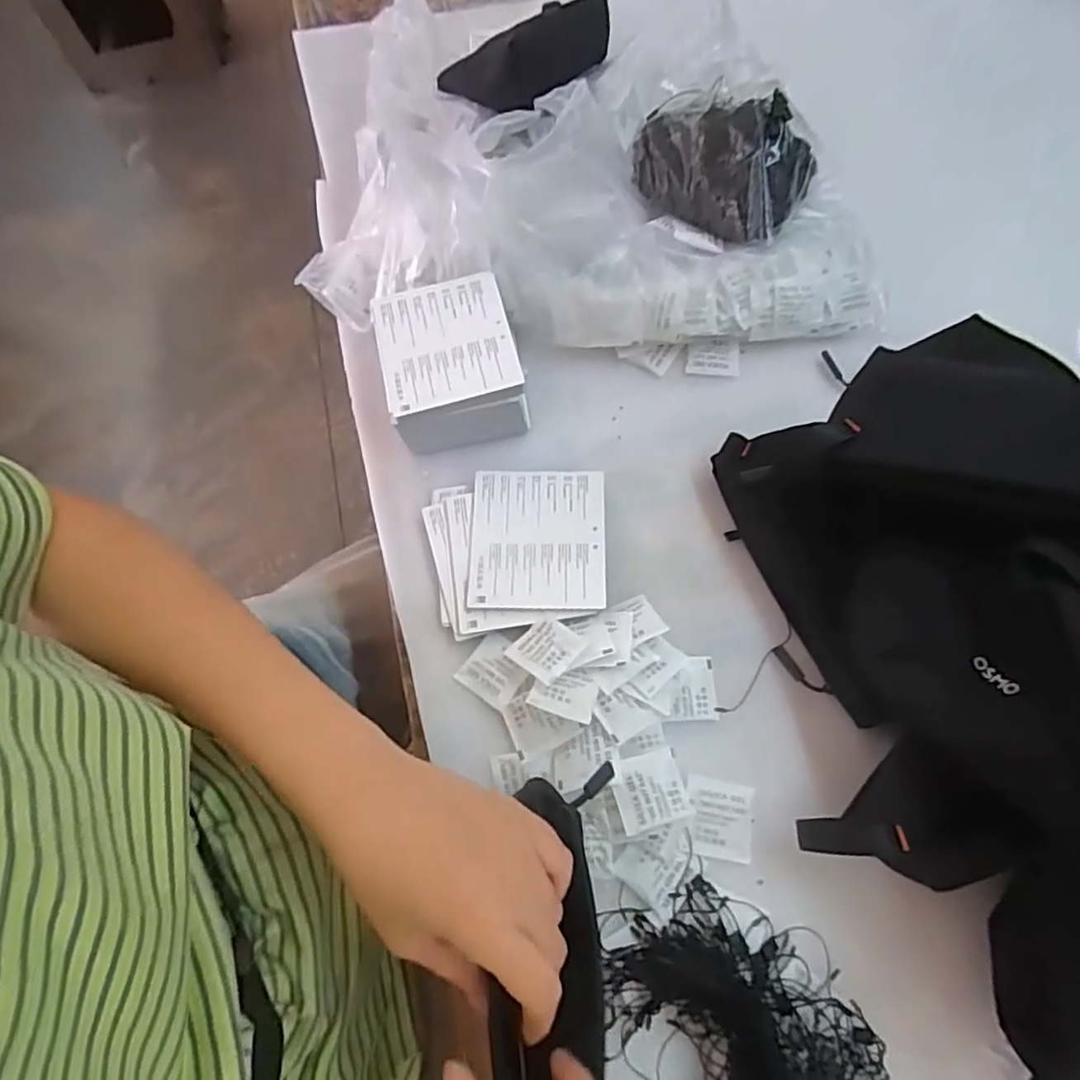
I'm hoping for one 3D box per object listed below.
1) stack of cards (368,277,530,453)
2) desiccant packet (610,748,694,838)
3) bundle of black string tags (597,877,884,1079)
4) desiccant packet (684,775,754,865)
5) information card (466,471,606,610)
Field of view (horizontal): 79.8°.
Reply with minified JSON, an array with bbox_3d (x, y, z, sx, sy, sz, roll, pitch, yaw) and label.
[{"bbox_3d":[-0.065,-0.126,0.467,0.092,0.063,0.103,-13,68,-5],"label":"stack of cards"},{"bbox_3d":[0.063,0.142,0.367,0.042,0.004,0.039,-13,72,-8],"label":"desiccant packet"},{"bbox_3d":[0.110,0.270,0.313,0.121,0.032,0.181,-22,69,-8],"label":"bundle of black string tags"},{"bbox_3d":[0.104,0.162,0.374,0.039,0.008,0.041,10,70,2],"label":"desiccant packet"},{"bbox_3d":[-0.002,-0.001,0.436,0.089,0.006,0.099,0,68,2],"label":"information card"}]

